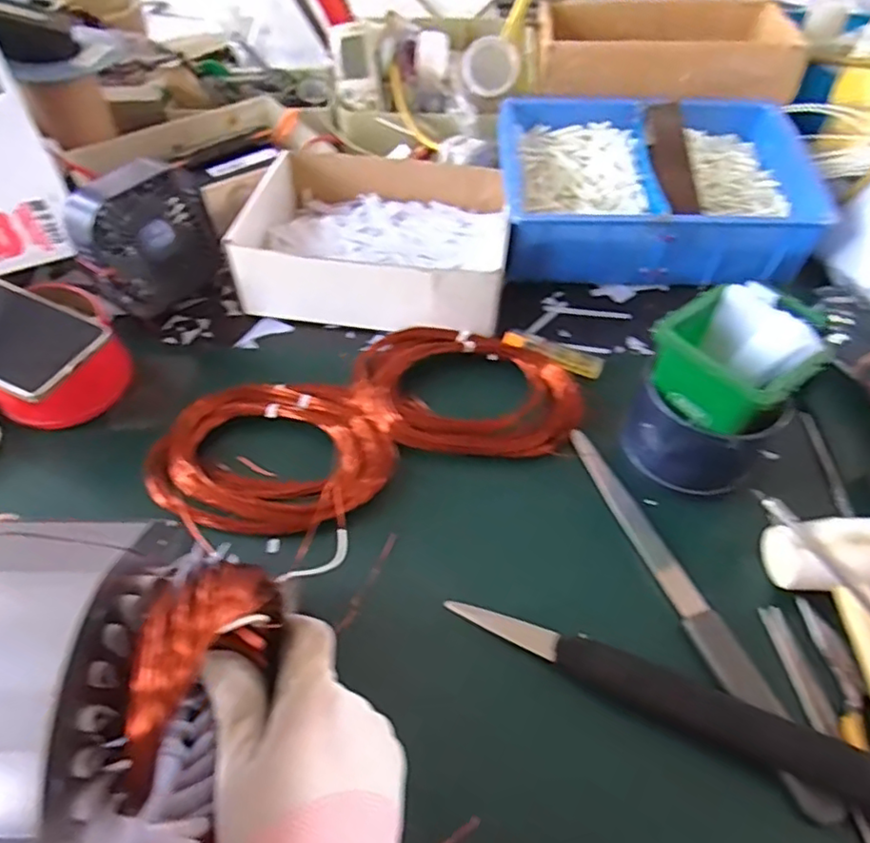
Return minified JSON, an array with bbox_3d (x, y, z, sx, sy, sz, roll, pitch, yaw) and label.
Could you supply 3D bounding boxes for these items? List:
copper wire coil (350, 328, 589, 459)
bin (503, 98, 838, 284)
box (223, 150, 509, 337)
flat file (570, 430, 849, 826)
[{"bbox_3d":[0.024,-0.030,0.511,0.188,0.034,0.128,12,52,8],"label":"copper wire coil"},{"bbox_3d":[0.215,-0.239,0.636,0.296,0.093,0.209,2,52,1],"label":"bin"},{"bbox_3d":[-0.050,-0.183,0.609,0.243,0.071,0.192,9,52,6],"label":"box"},{"bbox_3d":[0.164,0.111,0.409,0.026,0.012,0.272,-12,49,-15],"label":"flat file"}]

